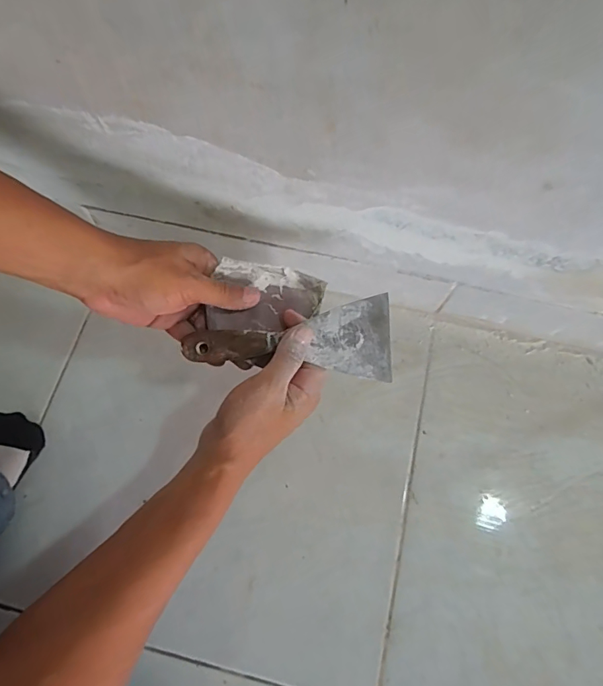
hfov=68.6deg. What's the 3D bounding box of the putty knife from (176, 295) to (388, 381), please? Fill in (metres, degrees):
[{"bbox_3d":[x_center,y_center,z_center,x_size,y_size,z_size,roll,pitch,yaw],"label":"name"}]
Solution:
[{"bbox_3d":[-0.008,-0.006,0.371,0.162,0.020,0.066,2,88,2],"label":"putty knife"}]

